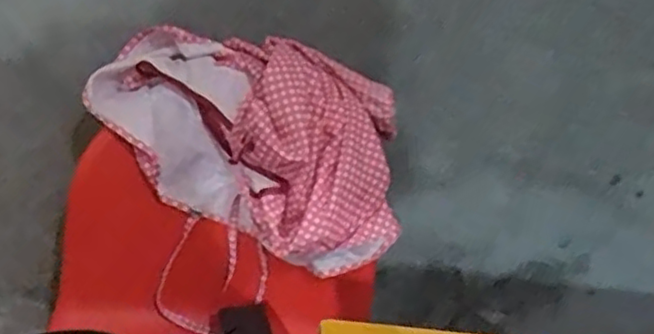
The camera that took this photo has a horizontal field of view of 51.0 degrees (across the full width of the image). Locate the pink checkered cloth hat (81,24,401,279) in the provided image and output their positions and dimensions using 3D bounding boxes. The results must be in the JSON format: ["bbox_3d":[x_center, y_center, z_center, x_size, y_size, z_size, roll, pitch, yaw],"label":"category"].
[{"bbox_3d":[-0.077,-0.020,0.693,0.283,0.198,0.141,11,20,18],"label":"pink checkered cloth hat"}]

